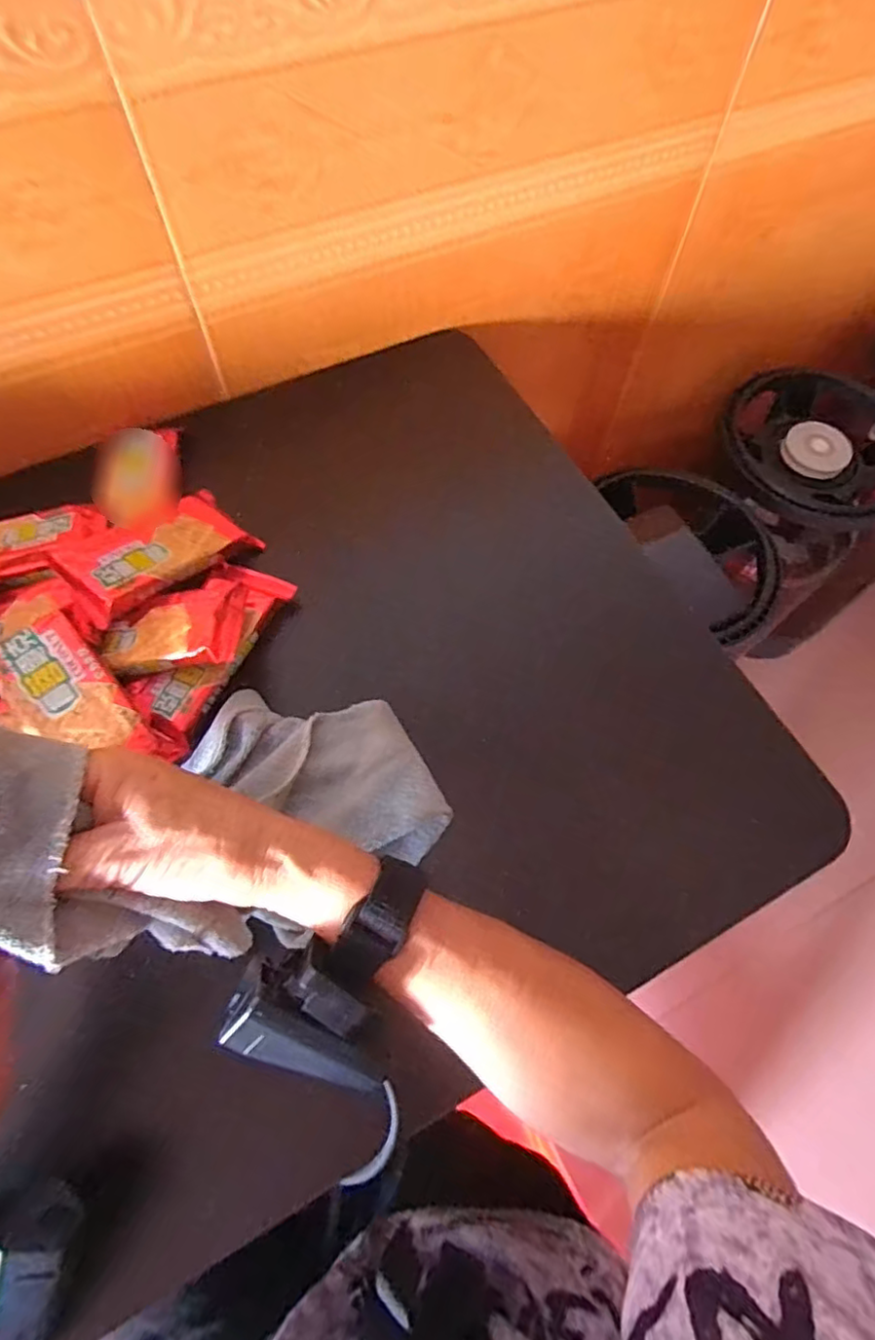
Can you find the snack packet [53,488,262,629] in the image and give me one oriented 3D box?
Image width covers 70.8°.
[{"bbox_3d":[-0.182,-0.082,0.398,0.064,0.024,0.120,36,50,14],"label":"snack packet"}]

